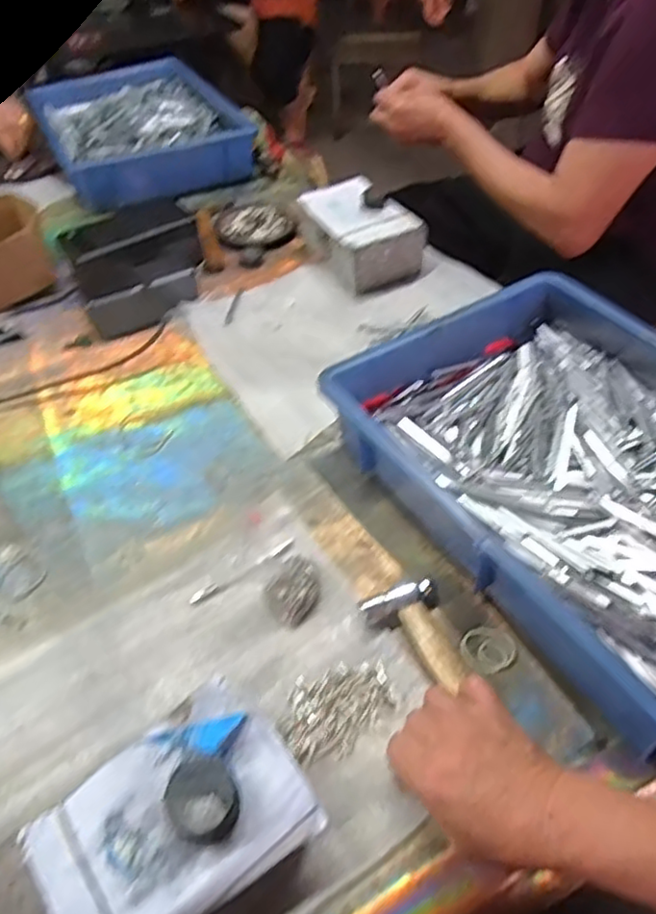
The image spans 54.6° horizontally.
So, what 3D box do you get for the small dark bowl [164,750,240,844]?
[{"bbox_3d":[-0.069,0.183,0.343,0.035,0.017,0.043,-30,52,-23],"label":"small dark bowl"}]

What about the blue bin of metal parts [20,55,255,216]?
[{"bbox_3d":[-0.309,-0.526,1.017,0.268,0.068,0.385,-23,50,-18],"label":"blue bin of metal parts"}]

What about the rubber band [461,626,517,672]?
[{"bbox_3d":[0.116,0.139,0.461,0.038,0.005,0.032,-3,46,1],"label":"rubber band"}]

